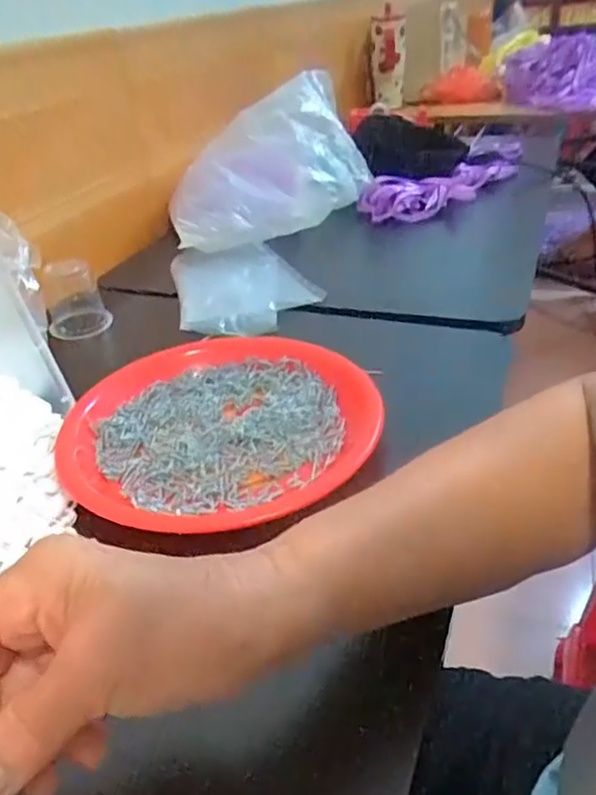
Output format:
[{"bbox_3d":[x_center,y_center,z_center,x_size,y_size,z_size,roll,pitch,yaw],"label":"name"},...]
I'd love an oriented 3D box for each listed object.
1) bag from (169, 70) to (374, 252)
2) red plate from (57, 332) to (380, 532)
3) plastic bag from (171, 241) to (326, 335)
[{"bbox_3d":[-0.024,-0.290,0.823,0.110,0.139,0.330,19,53,35],"label":"bag"},{"bbox_3d":[-0.055,0.018,0.472,0.230,0.027,0.209,-29,38,-32],"label":"red plate"},{"bbox_3d":[-0.061,-0.129,0.694,0.142,0.020,0.206,-12,32,-8],"label":"plastic bag"}]

